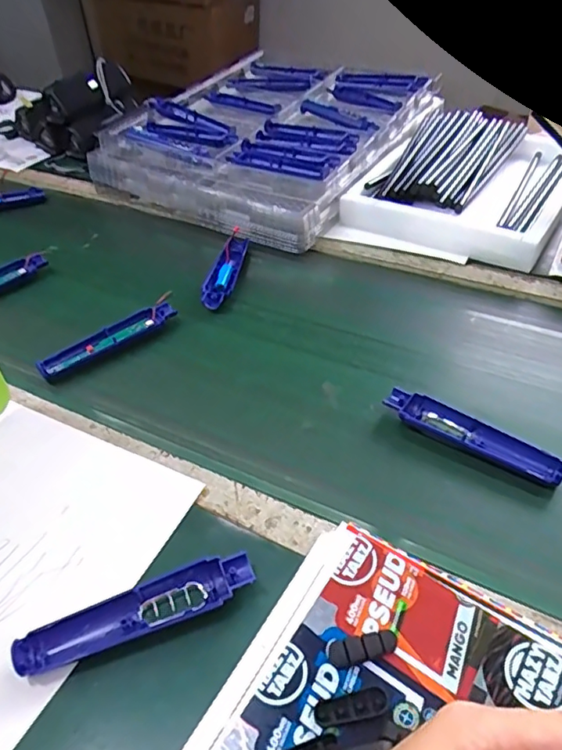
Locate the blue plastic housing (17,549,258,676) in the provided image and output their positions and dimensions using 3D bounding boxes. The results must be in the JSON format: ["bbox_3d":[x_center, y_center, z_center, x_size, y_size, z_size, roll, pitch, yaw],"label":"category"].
[{"bbox_3d":[-0.105,0.173,0.409,0.171,0.019,0.037,-14,42,-13],"label":"blue plastic housing"}]

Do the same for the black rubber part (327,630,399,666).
[{"bbox_3d":[0.057,0.188,0.379,0.048,0.010,0.016,-9,41,-7],"label":"black rubber part"}]

